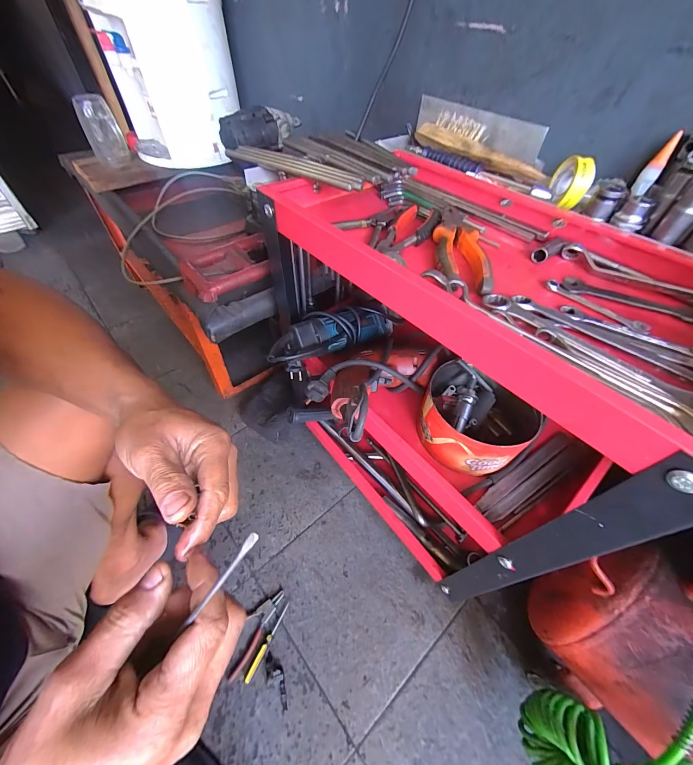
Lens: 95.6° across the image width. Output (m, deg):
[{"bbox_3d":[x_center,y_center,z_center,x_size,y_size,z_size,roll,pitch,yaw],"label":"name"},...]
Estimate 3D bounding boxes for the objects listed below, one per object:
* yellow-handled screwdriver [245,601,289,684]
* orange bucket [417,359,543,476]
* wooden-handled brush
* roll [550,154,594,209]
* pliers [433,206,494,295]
[{"bbox_3d":[-0.136,0.446,0.544,0.010,0.013,0.119,22,53,14],"label":"yellow-handled screwdriver"},{"bbox_3d":[0.189,0.053,0.460,0.155,0.071,0.145,1,52,-1],"label":"orange bucket"},{"bbox_3d":[0.186,-0.340,0.450,0.045,0.037,0.225,-29,58,-23],"label":"wooden-handled brush"},{"bbox_3d":[0.269,-0.241,0.376,0.025,0.046,0.048,8,52,4],"label":"roll"},{"bbox_3d":[0.131,-0.167,0.367,0.055,0.014,0.189,7,52,3],"label":"pliers"}]

